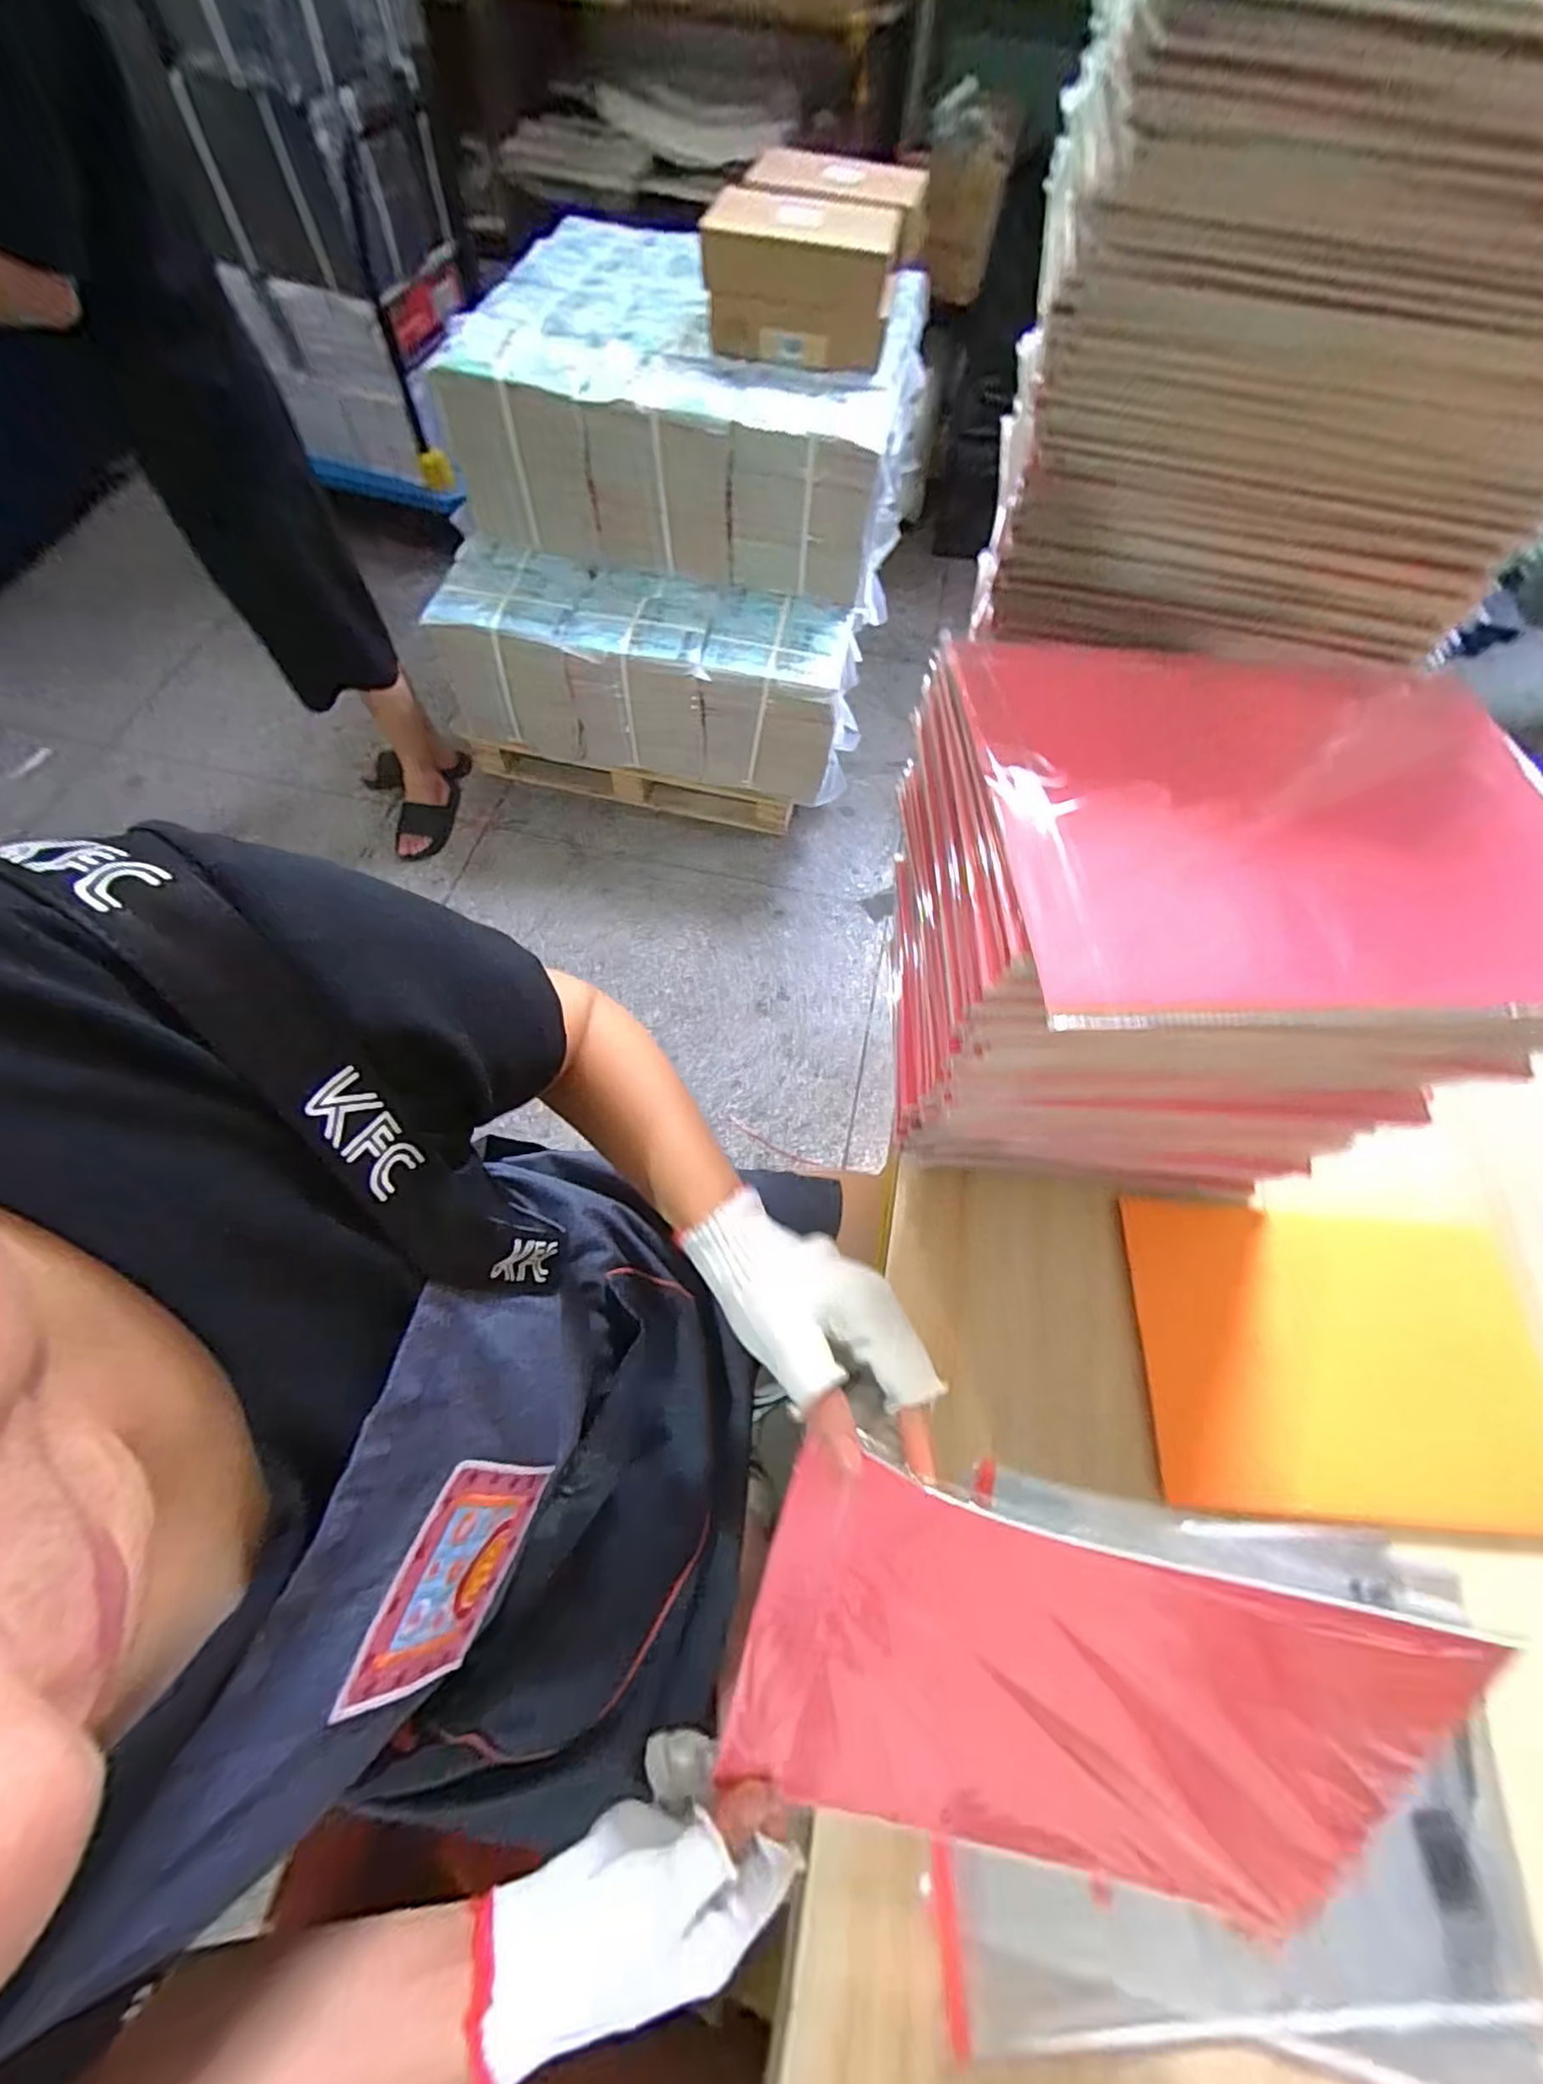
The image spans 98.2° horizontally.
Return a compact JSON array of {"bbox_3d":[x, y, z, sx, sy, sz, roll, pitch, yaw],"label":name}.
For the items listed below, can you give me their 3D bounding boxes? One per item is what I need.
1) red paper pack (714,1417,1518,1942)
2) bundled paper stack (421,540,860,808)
[{"bbox_3d":[0.131,0.310,0.311,0.285,0.018,0.197,11,100,8],"label":"red paper pack"},{"bbox_3d":[-0.273,-0.823,1.521,0.932,0.324,0.251,12,63,2],"label":"bundled paper stack"}]

